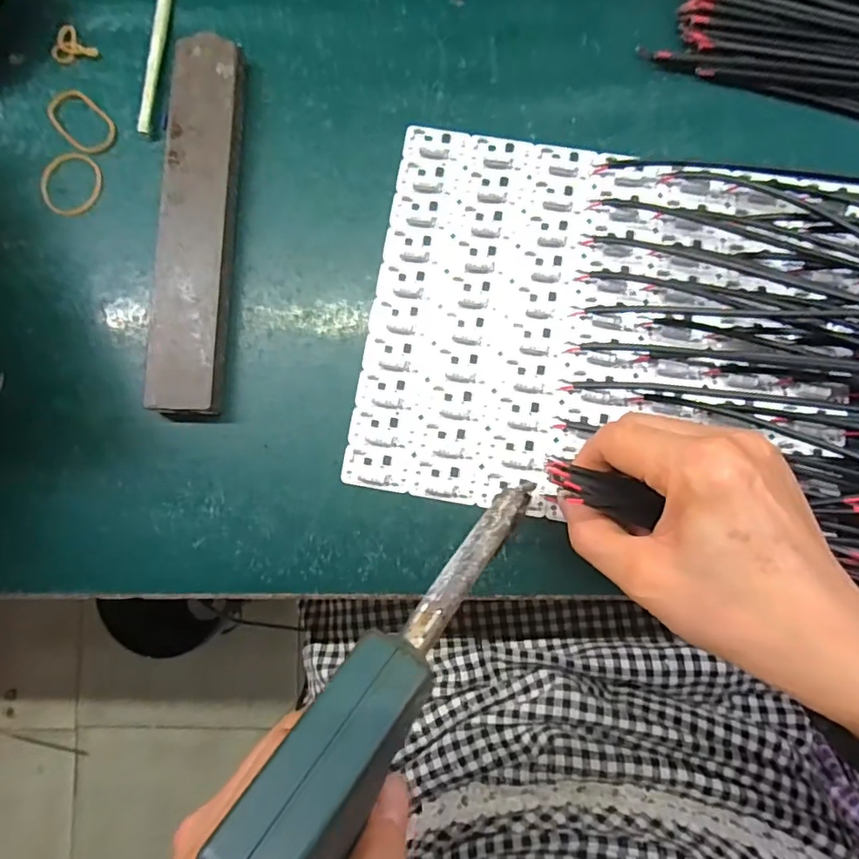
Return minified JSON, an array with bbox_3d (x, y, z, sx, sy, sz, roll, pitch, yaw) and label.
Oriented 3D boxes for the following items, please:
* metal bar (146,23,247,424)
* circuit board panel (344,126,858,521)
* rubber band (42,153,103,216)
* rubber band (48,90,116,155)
[{"bbox_3d":[-0.123,-0.108,0.291,0.036,0.017,0.198,1,84,3],"label":"metal bar"},{"bbox_3d":[0.091,-0.051,0.282,0.238,0.006,0.192,9,85,4],"label":"circuit board panel"},{"bbox_3d":[-0.199,-0.136,0.302,0.033,0.004,0.035,0,84,3],"label":"rubber band"},{"bbox_3d":[-0.196,-0.173,0.308,0.044,0.004,0.026,41,88,6],"label":"rubber band"}]

